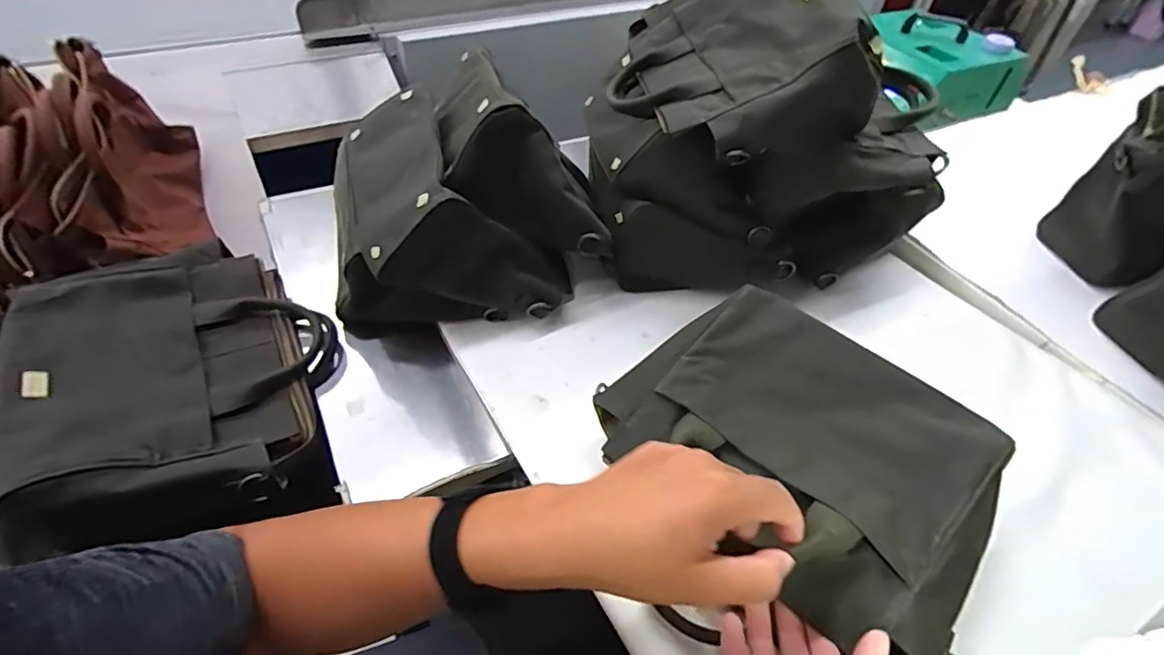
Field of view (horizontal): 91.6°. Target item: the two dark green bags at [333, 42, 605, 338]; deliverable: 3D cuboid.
[{"bbox_3d":[-0.125,-0.143,0.606,0.276,0.196,0.225,-5,48,-10],"label":"two dark green bags"}]

